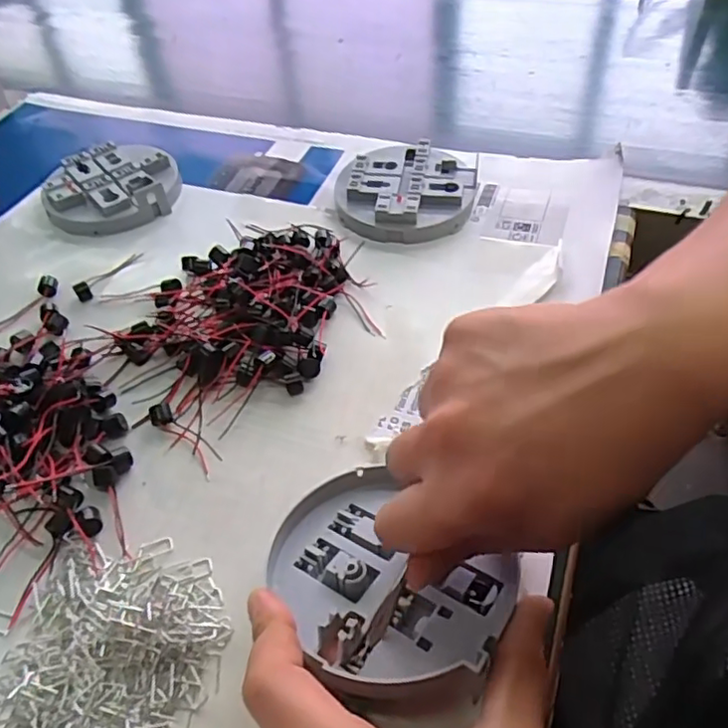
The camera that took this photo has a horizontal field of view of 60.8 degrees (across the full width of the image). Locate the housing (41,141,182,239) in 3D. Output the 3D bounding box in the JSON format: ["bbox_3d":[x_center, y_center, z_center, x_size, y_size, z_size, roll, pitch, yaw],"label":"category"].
[{"bbox_3d":[-0.196,-0.140,0.487,0.091,0.024,0.092,-6,49,-1],"label":"housing"}]

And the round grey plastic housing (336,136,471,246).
[{"bbox_3d":[0.032,-0.130,0.461,0.097,0.025,0.101,-2,49,3],"label":"round grey plastic housing"}]

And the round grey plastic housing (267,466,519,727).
[{"bbox_3d":[0.008,0.090,0.256,0.106,0.030,0.085,32,59,27],"label":"round grey plastic housing"}]

